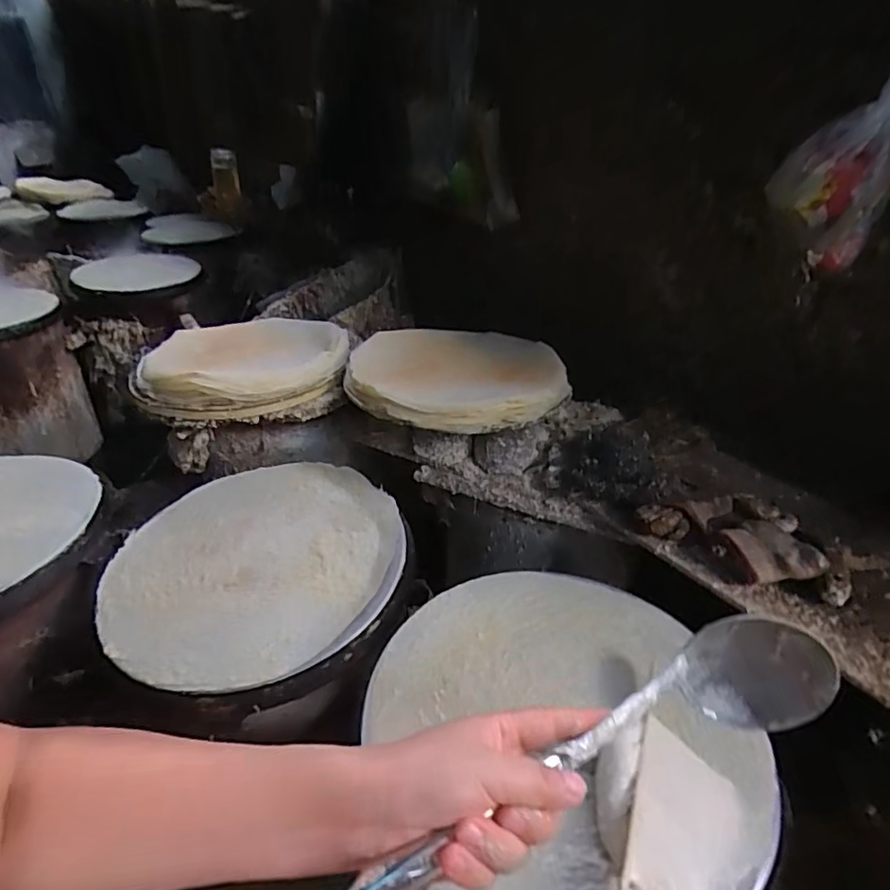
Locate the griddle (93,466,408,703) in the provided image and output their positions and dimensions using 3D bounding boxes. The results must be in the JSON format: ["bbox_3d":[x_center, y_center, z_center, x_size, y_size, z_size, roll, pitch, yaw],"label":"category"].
[{"bbox_3d":[-0.234,0.139,0.708,0.353,0.023,0.368,-25,41,-33],"label":"griddle"}]

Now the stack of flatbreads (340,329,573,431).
[{"bbox_3d":[0.017,-0.125,0.958,0.358,0.046,0.342,0,33,0],"label":"stack of flatbreads"}]

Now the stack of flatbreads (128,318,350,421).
[{"bbox_3d":[-0.373,-0.150,1.043,0.377,0.079,0.374,-13,35,-19],"label":"stack of flatbreads"}]

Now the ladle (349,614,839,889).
[{"bbox_3d":[0.087,0.174,0.315,0.328,0.084,0.061,-12,33,-24],"label":"ladle"}]

